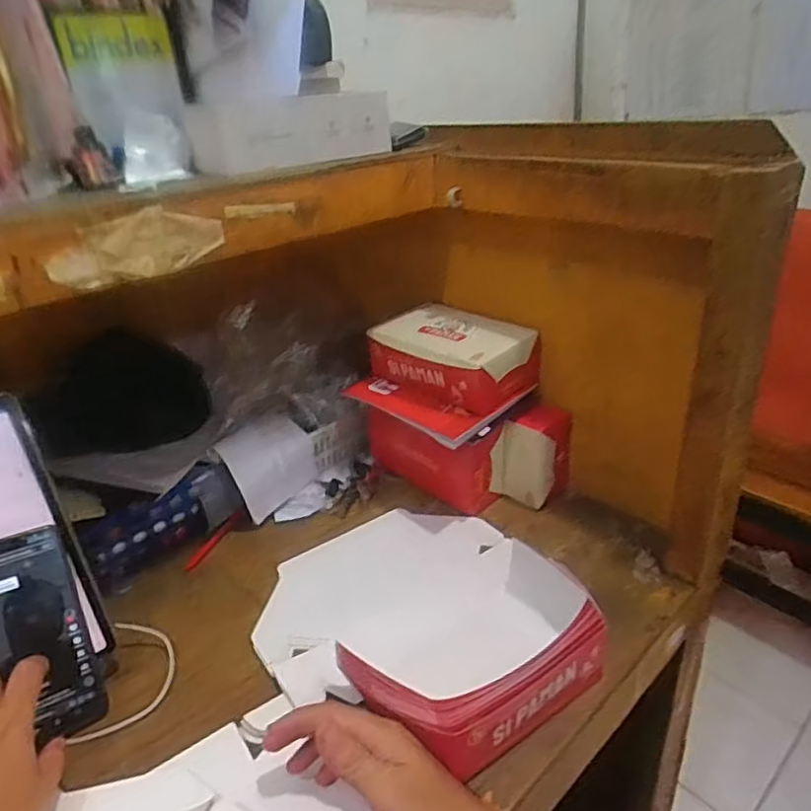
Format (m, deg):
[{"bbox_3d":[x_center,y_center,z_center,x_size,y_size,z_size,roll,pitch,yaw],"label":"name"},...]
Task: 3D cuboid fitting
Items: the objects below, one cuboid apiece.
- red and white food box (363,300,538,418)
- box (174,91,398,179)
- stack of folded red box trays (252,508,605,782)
[{"bbox_3d":[0.055,-0.059,0.745,0.184,0.073,0.110,18,34,37],"label":"red and white food box"},{"bbox_3d":[-0.114,-0.273,0.631,0.192,0.070,0.090,-23,32,-32],"label":"box"},{"bbox_3d":[0.013,0.180,0.584,0.268,0.069,0.309,-20,31,-28],"label":"stack of folded red box trays"}]

